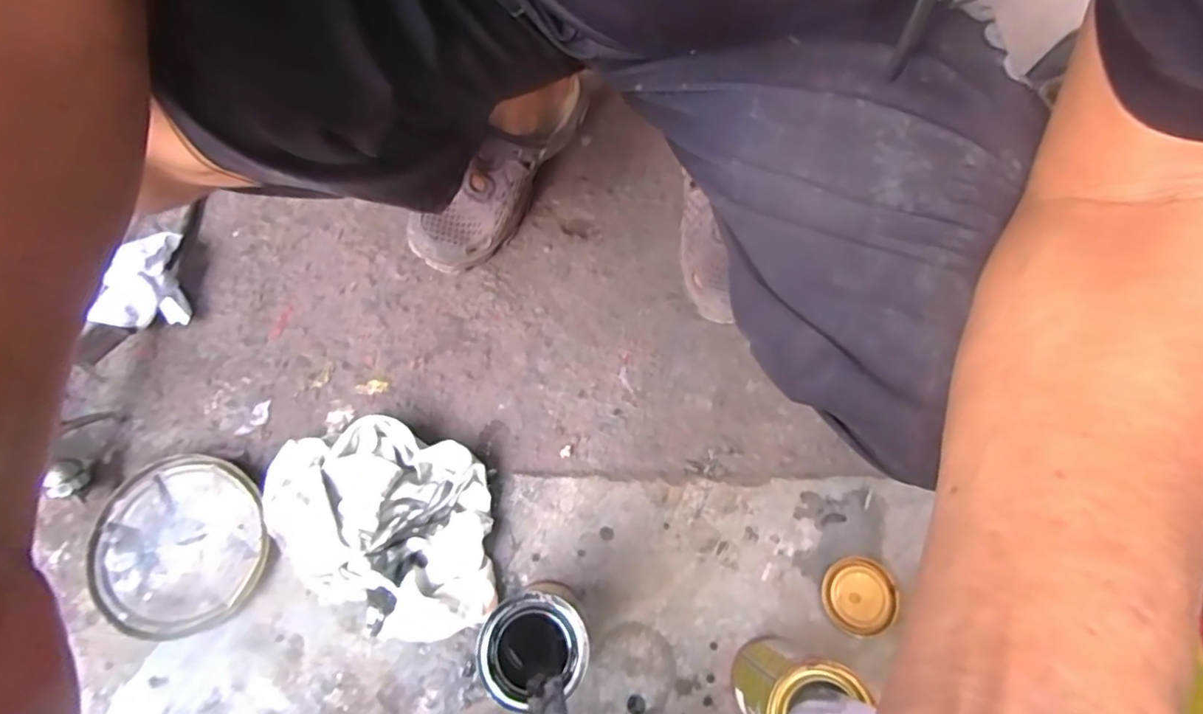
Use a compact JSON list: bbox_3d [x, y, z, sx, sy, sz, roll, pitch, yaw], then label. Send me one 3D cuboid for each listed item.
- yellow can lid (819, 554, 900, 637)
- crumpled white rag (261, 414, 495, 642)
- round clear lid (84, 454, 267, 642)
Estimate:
[{"bbox_3d":[0.228,0.211,0.523,0.065,0.010,0.062,0,70,-1],"label":"yellow can lid"},{"bbox_3d":[-0.199,0.148,0.520,0.197,0.056,0.188,-4,70,-2],"label":"crumpled white rag"},{"bbox_3d":[-0.381,0.168,0.533,0.162,0.017,0.149,0,70,-1],"label":"round clear lid"}]

